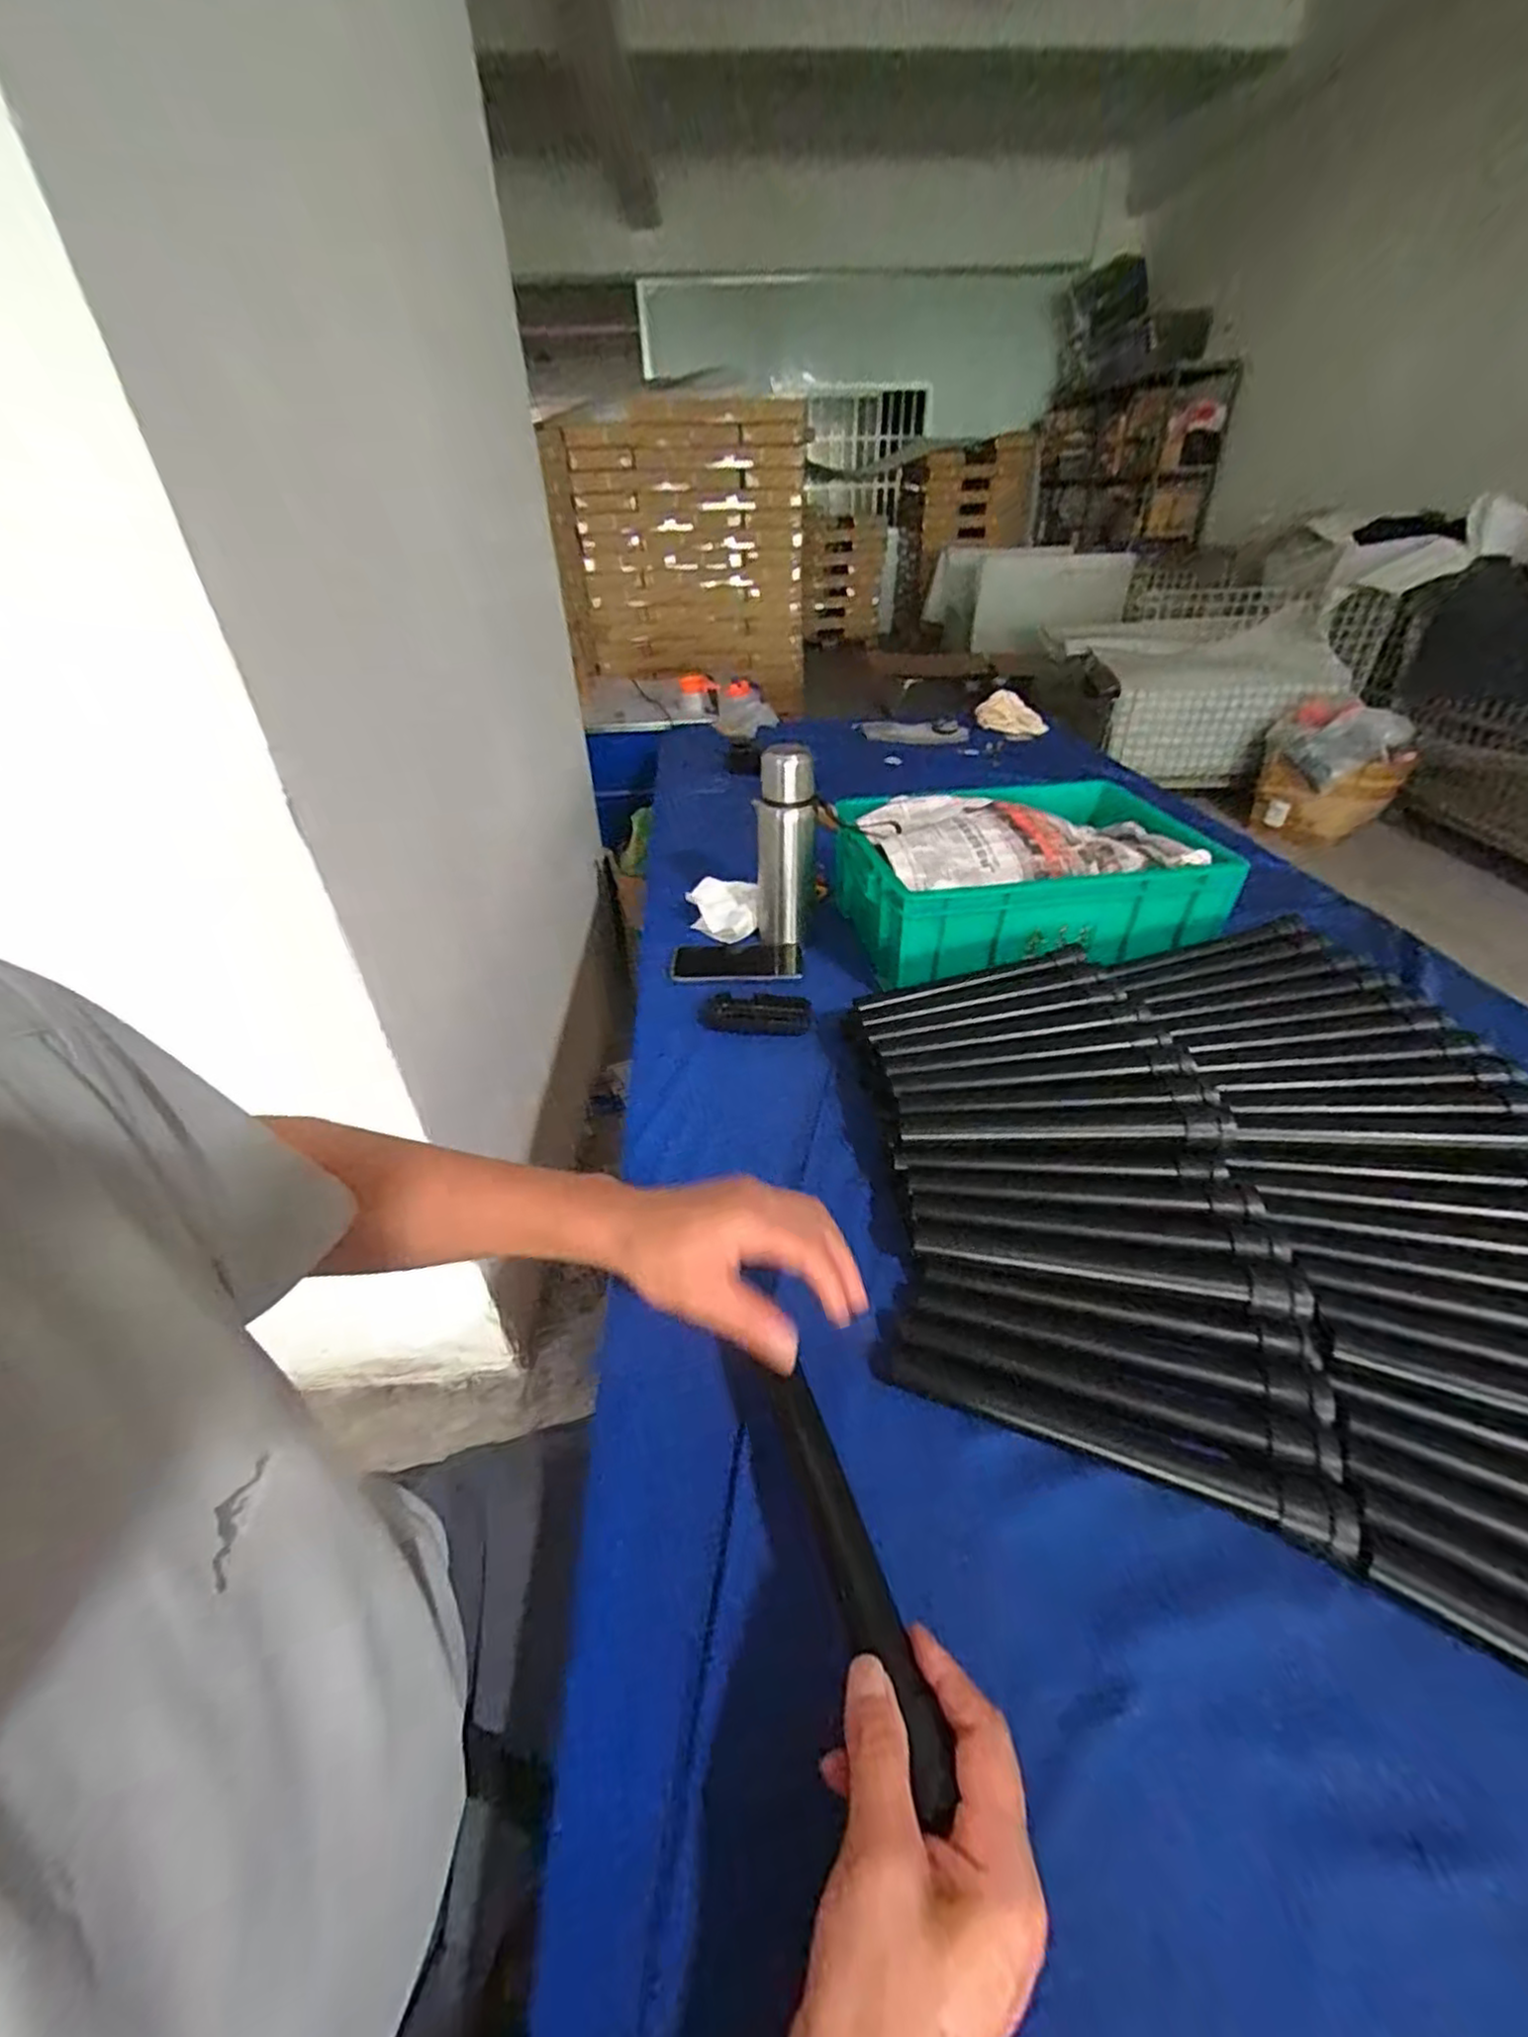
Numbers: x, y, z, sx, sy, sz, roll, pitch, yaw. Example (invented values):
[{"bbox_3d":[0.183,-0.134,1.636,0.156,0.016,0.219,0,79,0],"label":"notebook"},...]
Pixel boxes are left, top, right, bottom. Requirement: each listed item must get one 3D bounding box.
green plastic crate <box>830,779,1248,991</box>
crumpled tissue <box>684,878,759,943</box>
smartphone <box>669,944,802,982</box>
[{"bbox_3d":[0.312,-0.179,0.900,0.422,0.139,0.302,-6,36,-6],"label":"green plastic crate"},{"bbox_3d":[-0.054,-0.150,0.980,0.100,0.047,0.085,11,37,16],"label":"crumpled tissue"},{"bbox_3d":[-0.038,-0.069,0.892,0.157,0.011,0.084,2,36,5],"label":"smartphone"}]

